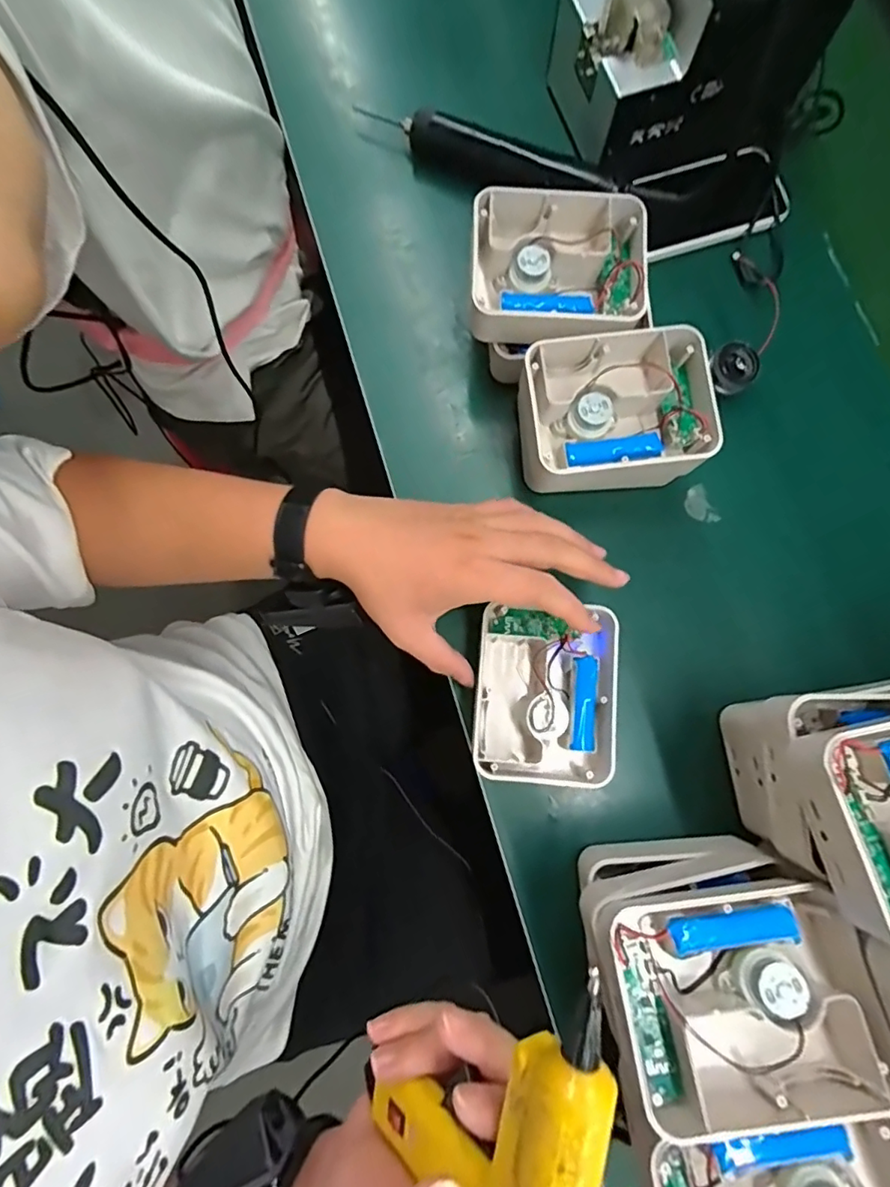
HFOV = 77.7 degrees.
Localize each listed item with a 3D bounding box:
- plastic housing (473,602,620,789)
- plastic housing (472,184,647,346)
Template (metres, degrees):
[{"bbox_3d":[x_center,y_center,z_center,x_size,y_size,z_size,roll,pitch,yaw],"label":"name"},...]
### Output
[{"bbox_3d":[0.073,0.076,0.414,0.099,0.047,0.121,5,79,0],"label":"plastic housing"},{"bbox_3d":[0.087,-0.243,0.418,0.133,0.044,0.102,2,79,0],"label":"plastic housing"}]

